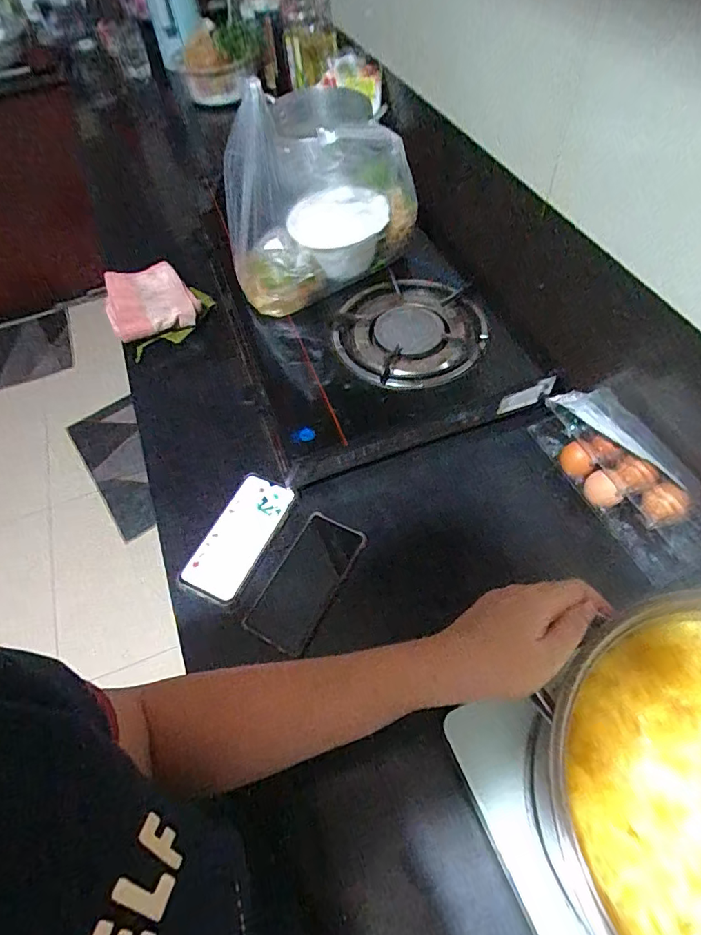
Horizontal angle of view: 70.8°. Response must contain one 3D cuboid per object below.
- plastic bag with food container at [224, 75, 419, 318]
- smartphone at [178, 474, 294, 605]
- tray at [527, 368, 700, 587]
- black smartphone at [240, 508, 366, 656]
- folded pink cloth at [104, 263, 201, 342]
[{"bbox_3d":[-0.039,-0.339,0.640,0.237,0.203,0.120,-31,60,-15],"label":"plastic bag with food container"},{"bbox_3d":[-0.136,0.083,0.606,0.074,0.005,0.162,20,61,17],"label":"smartphone"},{"bbox_3d":[0.337,0.008,0.591,0.121,0.073,0.241,-24,58,-11],"label":"tray"},{"bbox_3d":[-0.052,0.130,0.574,0.075,0.009,0.159,24,62,19],"label":"black smartphone"},{"bbox_3d":[-0.340,-0.284,0.848,0.144,0.054,0.153,-20,58,-9],"label":"folded pink cloth"}]

